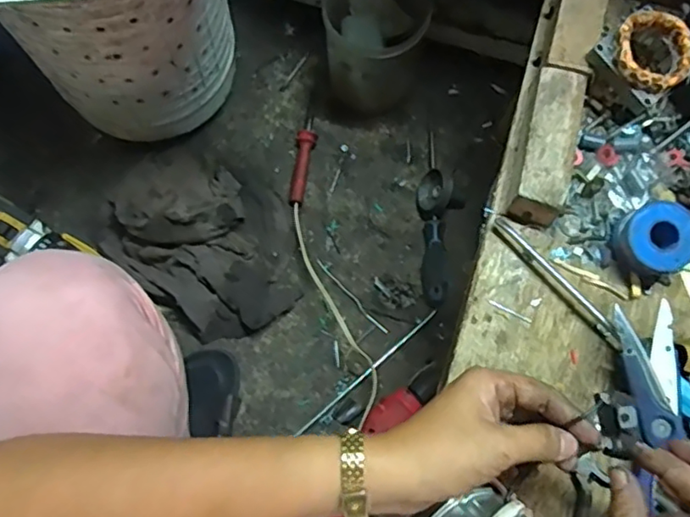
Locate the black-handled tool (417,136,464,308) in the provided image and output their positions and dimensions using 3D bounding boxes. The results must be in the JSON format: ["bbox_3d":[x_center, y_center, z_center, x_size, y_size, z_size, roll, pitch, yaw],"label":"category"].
[{"bbox_3d":[0.135,-0.066,0.818,0.061,0.058,0.263,0,74,0],"label":"black-handled tool"}]

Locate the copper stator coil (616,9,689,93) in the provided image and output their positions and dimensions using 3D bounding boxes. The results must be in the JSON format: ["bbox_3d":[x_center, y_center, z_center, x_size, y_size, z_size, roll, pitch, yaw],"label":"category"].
[{"bbox_3d":[0.251,-0.168,0.476,0.063,0.027,0.063,0,74,0],"label":"copper stator coil"}]

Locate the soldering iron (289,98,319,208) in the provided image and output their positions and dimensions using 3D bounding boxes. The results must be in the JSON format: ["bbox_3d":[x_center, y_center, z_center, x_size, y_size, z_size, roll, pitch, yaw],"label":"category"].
[{"bbox_3d":[-0.059,-0.159,0.863,0.029,0.022,0.172,9,75,2],"label":"soldering iron"}]

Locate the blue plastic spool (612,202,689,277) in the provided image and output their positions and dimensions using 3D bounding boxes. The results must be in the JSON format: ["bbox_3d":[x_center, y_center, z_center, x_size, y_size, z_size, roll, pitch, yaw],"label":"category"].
[{"bbox_3d":[0.248,-0.016,0.468,0.055,0.039,0.054,0,74,0],"label":"blue plastic spool"}]

